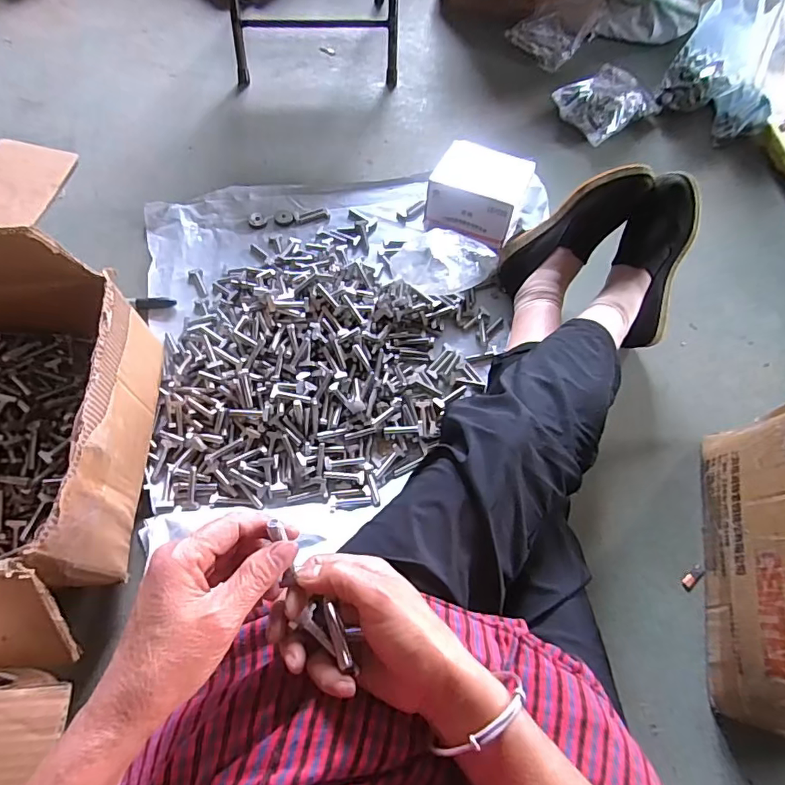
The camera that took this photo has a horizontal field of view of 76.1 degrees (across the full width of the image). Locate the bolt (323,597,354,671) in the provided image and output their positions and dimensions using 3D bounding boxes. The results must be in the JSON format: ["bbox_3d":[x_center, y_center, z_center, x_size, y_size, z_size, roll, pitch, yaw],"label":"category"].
[{"bbox_3d":[-0.035,0.153,0.315,0.009,0.006,0.043,-19,39,-12],"label":"bolt"}]

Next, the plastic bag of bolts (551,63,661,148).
[{"bbox_3d":[0.428,-0.582,1.001,0.188,0.067,0.137,-33,70,-17],"label":"plastic bag of bolts"}]

